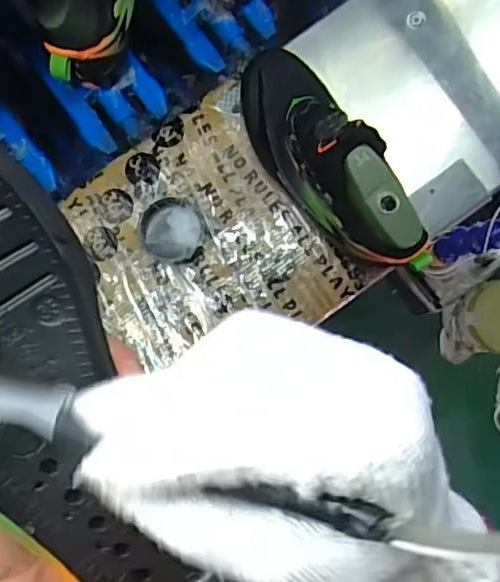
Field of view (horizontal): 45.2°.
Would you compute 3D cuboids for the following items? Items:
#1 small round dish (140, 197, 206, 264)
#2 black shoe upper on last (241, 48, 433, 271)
[{"bbox_3d":[-0.072,-0.058,0.570,0.056,0.017,0.062,-23,88,3],"label":"small round dish"},{"bbox_3d":[0.076,-0.120,0.514,0.070,0.125,0.223,-29,84,-20],"label":"black shoe upper on last"}]

